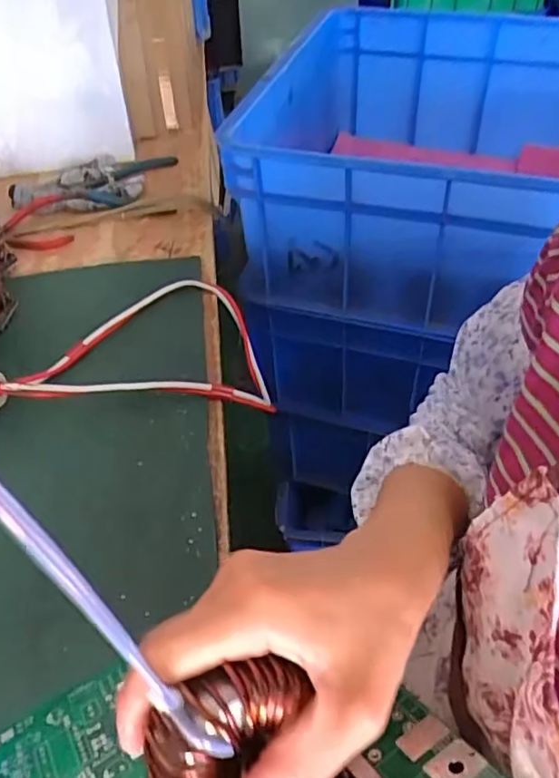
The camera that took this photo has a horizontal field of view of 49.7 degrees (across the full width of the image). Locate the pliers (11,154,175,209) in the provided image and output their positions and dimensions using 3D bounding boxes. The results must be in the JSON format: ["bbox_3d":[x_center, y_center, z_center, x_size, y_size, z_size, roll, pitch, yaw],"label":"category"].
[{"bbox_3d":[-0.214,-0.243,0.712,0.194,0.025,0.075,-16,60,-16],"label":"pliers"}]

